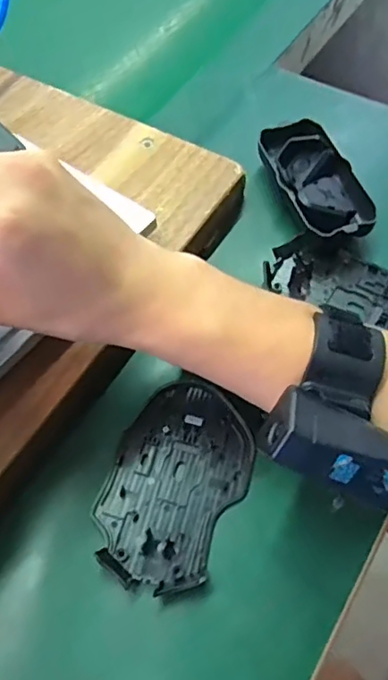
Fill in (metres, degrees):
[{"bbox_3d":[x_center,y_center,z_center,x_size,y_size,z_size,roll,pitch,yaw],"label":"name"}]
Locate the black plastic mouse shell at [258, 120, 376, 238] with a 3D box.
[{"bbox_3d":[0.088,-0.110,0.403,0.055,0.029,0.107,-18,61,-8],"label":"black plastic mouse shell"}]

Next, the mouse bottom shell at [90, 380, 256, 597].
[{"bbox_3d":[-0.009,0.077,0.312,0.073,0.010,0.112,15,62,10],"label":"mouse bottom shell"}]

